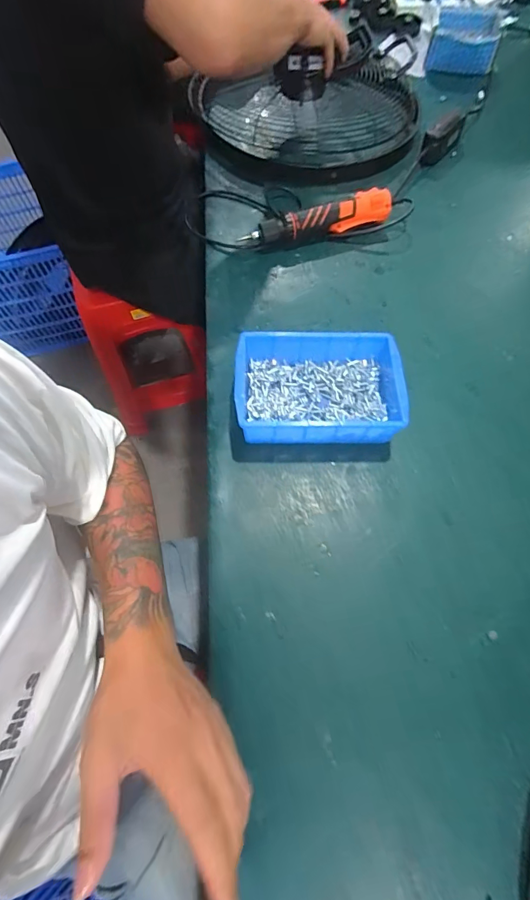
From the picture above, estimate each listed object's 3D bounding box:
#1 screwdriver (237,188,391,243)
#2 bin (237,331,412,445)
[{"bbox_3d":[0.085,-0.370,0.636,0.247,0.043,0.040,-14,65,-6],"label":"screwdriver"},{"bbox_3d":[0.068,-0.074,0.497,0.203,0.067,0.133,-2,65,-1],"label":"bin"}]

